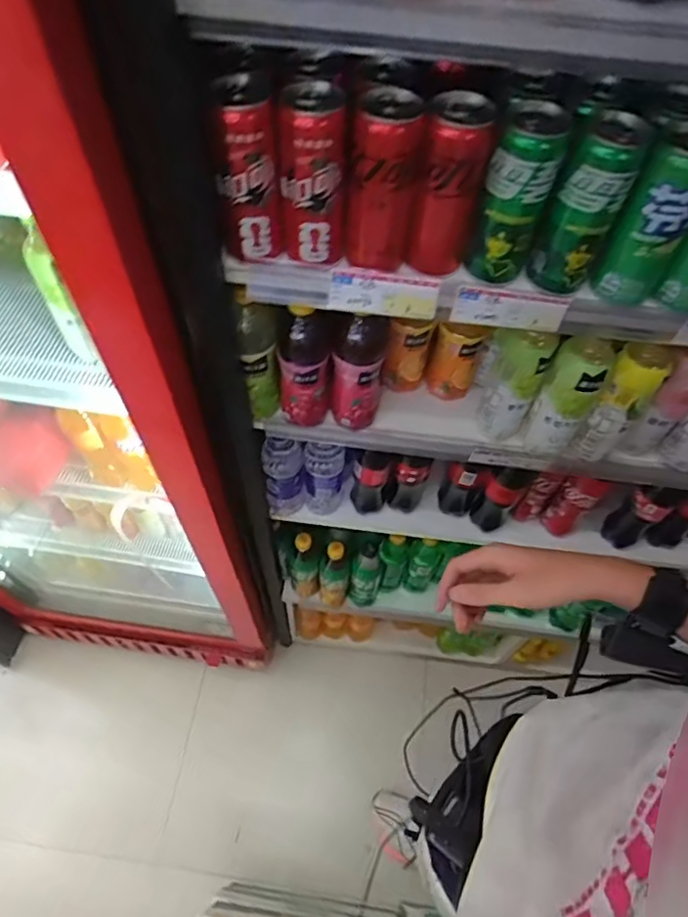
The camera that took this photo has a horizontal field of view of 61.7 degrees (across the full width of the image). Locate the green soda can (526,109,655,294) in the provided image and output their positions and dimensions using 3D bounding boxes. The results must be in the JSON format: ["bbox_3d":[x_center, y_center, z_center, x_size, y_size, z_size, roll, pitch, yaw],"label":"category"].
[{"bbox_3d":[0.211,-0.219,0.504,0.051,0.141,0.063,22,59,12],"label":"green soda can"}]

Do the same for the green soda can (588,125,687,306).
[{"bbox_3d":[0.269,-0.200,0.494,0.051,0.135,0.057,35,62,19],"label":"green soda can"}]

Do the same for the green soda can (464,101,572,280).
[{"bbox_3d":[0.149,-0.229,0.506,0.052,0.139,0.052,18,58,10],"label":"green soda can"}]

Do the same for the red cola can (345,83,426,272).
[{"bbox_3d":[0.034,-0.238,0.509,0.057,0.141,0.054,5,57,1],"label":"red cola can"}]

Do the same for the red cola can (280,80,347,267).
[{"bbox_3d":[-0.028,-0.253,0.511,0.053,0.131,0.068,-1,57,-3],"label":"red cola can"}]

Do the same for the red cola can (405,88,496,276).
[{"bbox_3d":[0.091,-0.237,0.508,0.051,0.139,0.054,9,57,4],"label":"red cola can"}]

